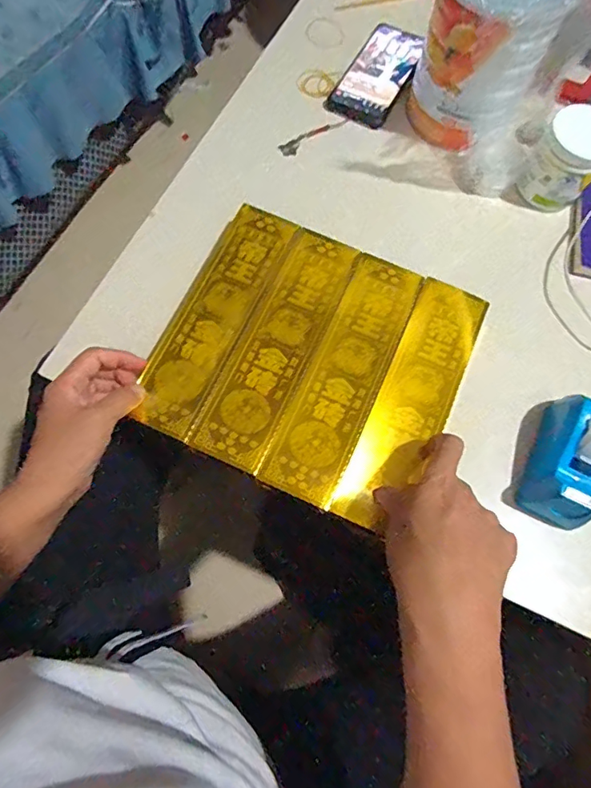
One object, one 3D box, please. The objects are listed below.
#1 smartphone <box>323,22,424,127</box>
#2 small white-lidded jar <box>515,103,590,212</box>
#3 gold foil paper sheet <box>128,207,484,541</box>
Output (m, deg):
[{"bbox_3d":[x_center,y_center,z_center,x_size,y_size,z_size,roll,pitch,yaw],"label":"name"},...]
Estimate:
[{"bbox_3d":[0.106,-0.403,0.607,0.078,0.010,0.157,28,74,12],"label":"smartphone"},{"bbox_3d":[0.291,-0.249,0.518,0.071,0.078,0.062,37,73,11],"label":"small white-lidded jar"},{"bbox_3d":[0.015,-0.036,0.454,0.266,0.007,0.245,24,72,6],"label":"gold foil paper sheet"}]

